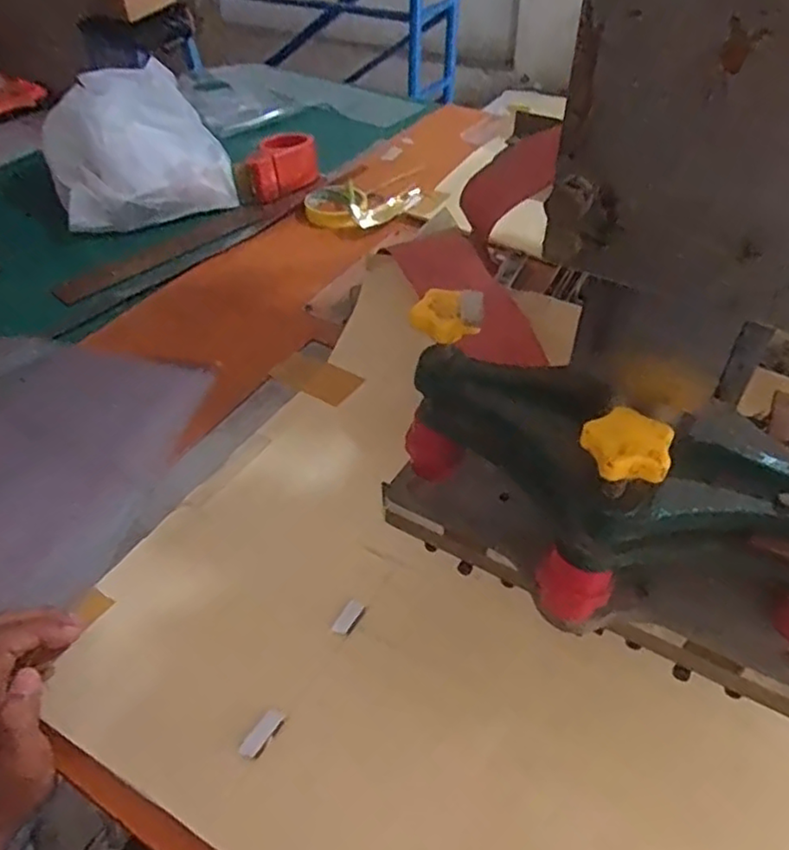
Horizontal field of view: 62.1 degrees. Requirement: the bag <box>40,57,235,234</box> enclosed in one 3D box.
[{"bbox_3d":[-0.370,-0.389,0.914,0.229,0.148,0.215,-26,50,-22],"label":"bag"}]

